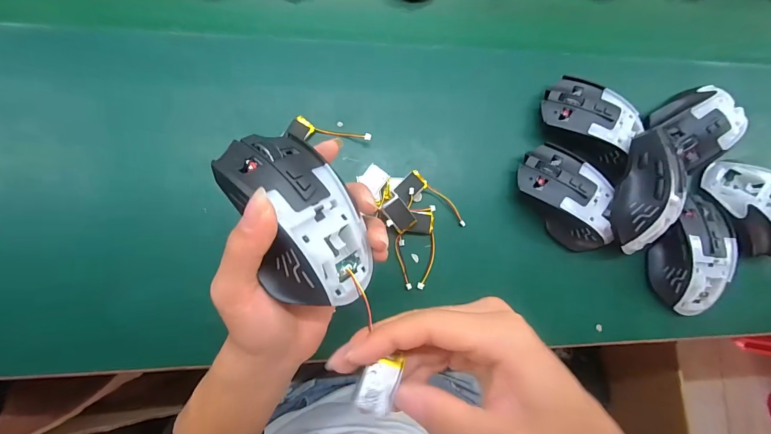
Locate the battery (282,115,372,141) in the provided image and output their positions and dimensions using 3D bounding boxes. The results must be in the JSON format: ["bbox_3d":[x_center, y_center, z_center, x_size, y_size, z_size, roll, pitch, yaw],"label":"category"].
[{"bbox_3d":[-0.053,-0.081,0.327,0.080,0.008,0.023,2,84,-19],"label":"battery"}]

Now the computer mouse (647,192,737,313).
[{"bbox_3d":[0.299,0.035,0.340,0.063,0.038,0.114,14,85,-7],"label":"computer mouse"}]

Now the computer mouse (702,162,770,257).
[{"bbox_3d":[0.376,-0.007,0.355,0.109,0.039,0.074,33,83,-5],"label":"computer mouse"}]

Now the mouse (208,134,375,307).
[{"bbox_3d":[-0.050,0.000,0.204,0.062,0.040,0.111,-25,88,-8],"label":"mouse"}]

